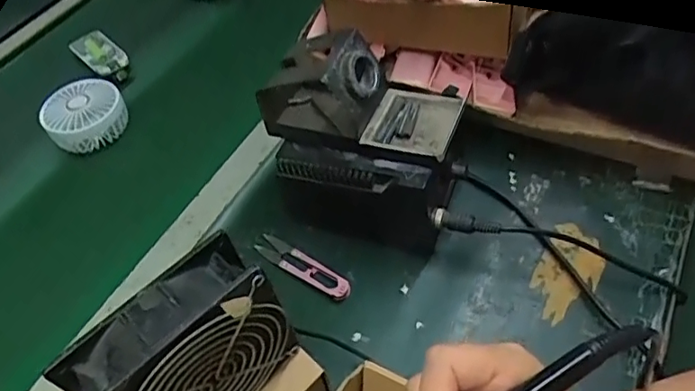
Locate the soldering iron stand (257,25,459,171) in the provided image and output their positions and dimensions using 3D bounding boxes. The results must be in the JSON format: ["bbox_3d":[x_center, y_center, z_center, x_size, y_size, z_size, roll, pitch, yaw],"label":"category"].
[{"bbox_3d":[0.010,-0.085,0.472,0.164,0.080,0.082,16,55,17],"label":"soldering iron stand"}]

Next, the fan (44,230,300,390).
[{"bbox_3d":[-0.096,0.099,0.343,0.045,0.112,0.117,36,63,29],"label":"fan"}]

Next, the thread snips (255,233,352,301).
[{"bbox_3d":[-0.041,0.062,0.508,0.104,0.013,0.022,28,59,24],"label":"thread snips"}]

